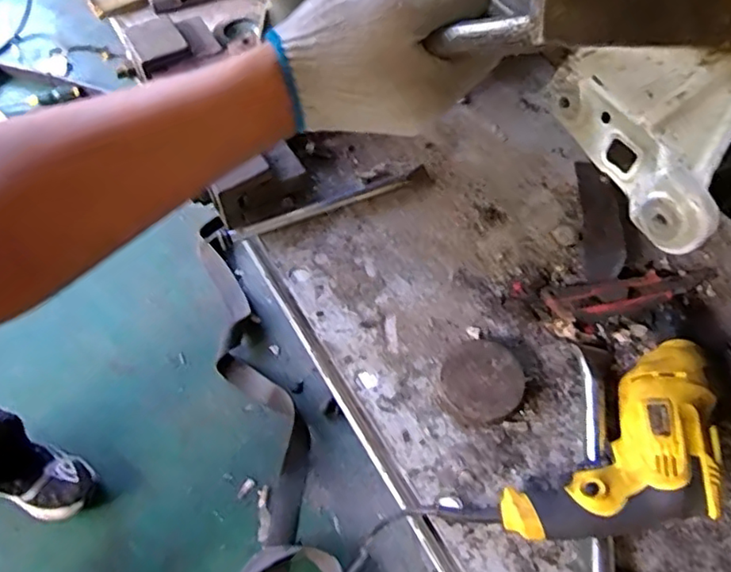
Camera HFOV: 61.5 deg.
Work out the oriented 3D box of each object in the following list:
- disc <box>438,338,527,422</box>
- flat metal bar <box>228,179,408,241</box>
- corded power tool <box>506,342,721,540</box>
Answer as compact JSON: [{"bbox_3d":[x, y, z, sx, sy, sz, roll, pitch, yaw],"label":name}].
[{"bbox_3d":[0.116,0.094,0.611,0.079,0.023,0.080,1,58,-1],"label":"disc"},{"bbox_3d":[-0.055,-0.095,0.733,0.217,0.008,0.017,-19,60,-13],"label":"flat metal bar"},{"bbox_3d":[0.240,0.155,0.539,0.243,0.082,0.117,-35,65,-21],"label":"corded power tool"}]

